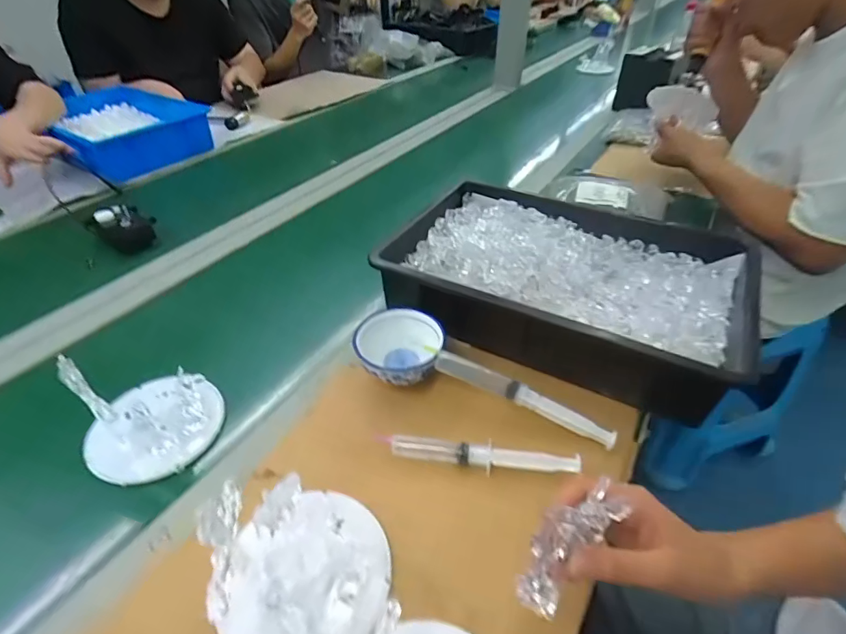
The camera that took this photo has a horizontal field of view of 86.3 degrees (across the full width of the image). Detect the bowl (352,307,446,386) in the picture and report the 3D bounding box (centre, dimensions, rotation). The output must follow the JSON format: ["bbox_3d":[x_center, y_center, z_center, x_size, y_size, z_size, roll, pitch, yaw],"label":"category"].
[{"bbox_3d":[-0.029,0.037,0.506,0.098,0.043,0.100,-1,40,1],"label":"bowl"}]

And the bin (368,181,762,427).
[{"bbox_3d":[0.171,-0.045,0.584,0.425,0.098,0.280,18,44,21],"label":"bin"}]

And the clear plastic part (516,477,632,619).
[{"bbox_3d":[0.085,0.135,0.270,0.028,0.026,0.085,36,87,36],"label":"clear plastic part"}]

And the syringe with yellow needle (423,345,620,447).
[{"bbox_3d":[0.095,0.078,0.457,0.201,0.018,0.017,24,45,10],"label":"syringe with yellow needle"}]

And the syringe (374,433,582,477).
[{"bbox_3d":[0.052,0.130,0.424,0.183,0.015,0.025,4,40,6],"label":"syringe"}]

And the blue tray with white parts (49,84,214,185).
[{"bbox_3d":[-0.772,-0.501,1.178,0.332,0.091,0.513,-30,48,-30],"label":"blue tray with white parts"}]

